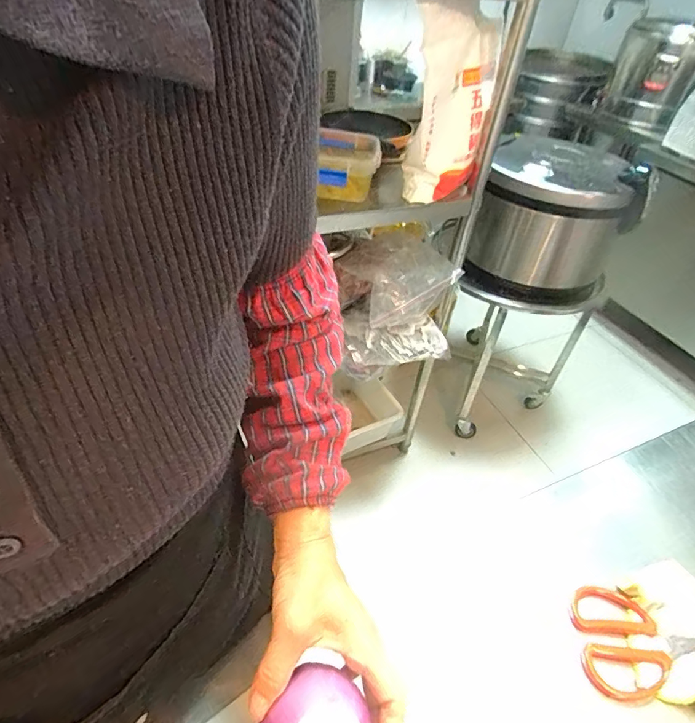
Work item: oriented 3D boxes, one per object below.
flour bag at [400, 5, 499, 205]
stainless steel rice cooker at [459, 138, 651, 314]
[{"bbox_3d":[0.187,-0.469,0.847,0.113,0.297,0.168,28,47,22],"label":"flour bag"},{"bbox_3d":[0.604,-0.409,1.316,0.395,0.365,0.457,25,46,18],"label":"stainless steel rice cooker"}]

